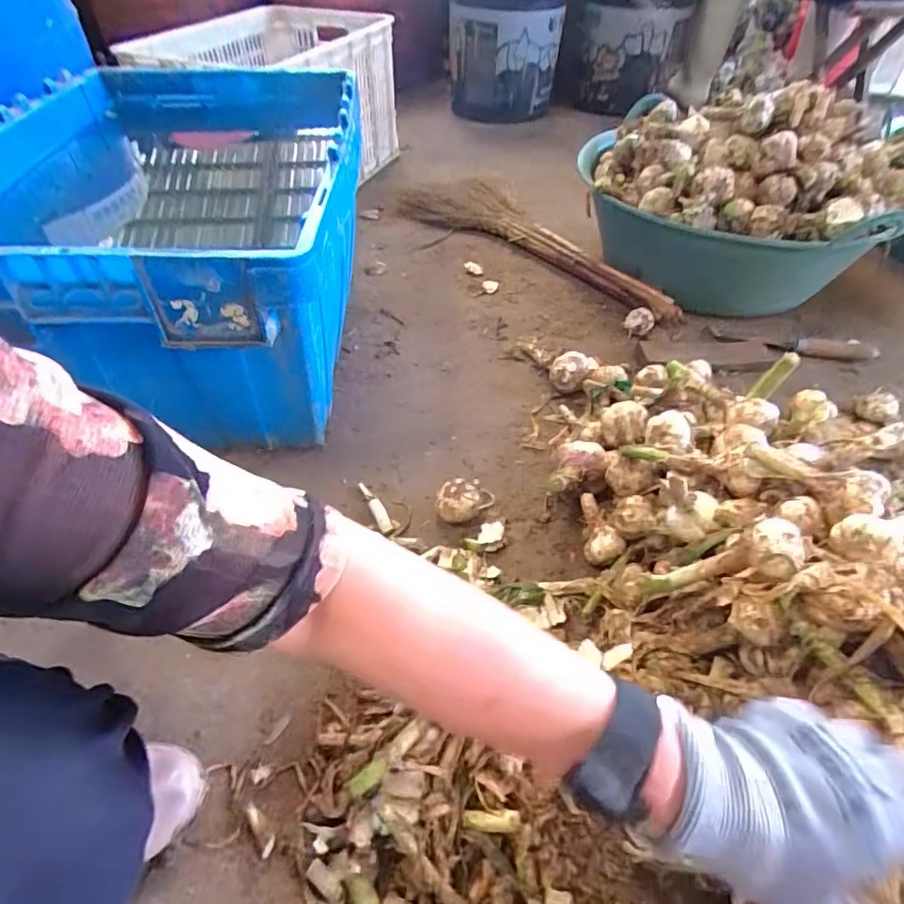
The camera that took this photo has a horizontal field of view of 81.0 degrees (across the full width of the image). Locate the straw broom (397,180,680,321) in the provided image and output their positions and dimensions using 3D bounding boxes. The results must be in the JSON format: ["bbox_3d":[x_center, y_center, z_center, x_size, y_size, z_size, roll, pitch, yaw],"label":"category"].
[{"bbox_3d":[0.170,-0.431,1.064,0.657,0.053,0.158,35,55,25],"label":"straw broom"}]

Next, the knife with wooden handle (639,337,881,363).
[{"bbox_3d":[0.501,-0.174,0.872,0.372,0.028,0.052,1,48,-2],"label":"knife with wooden handle"}]

